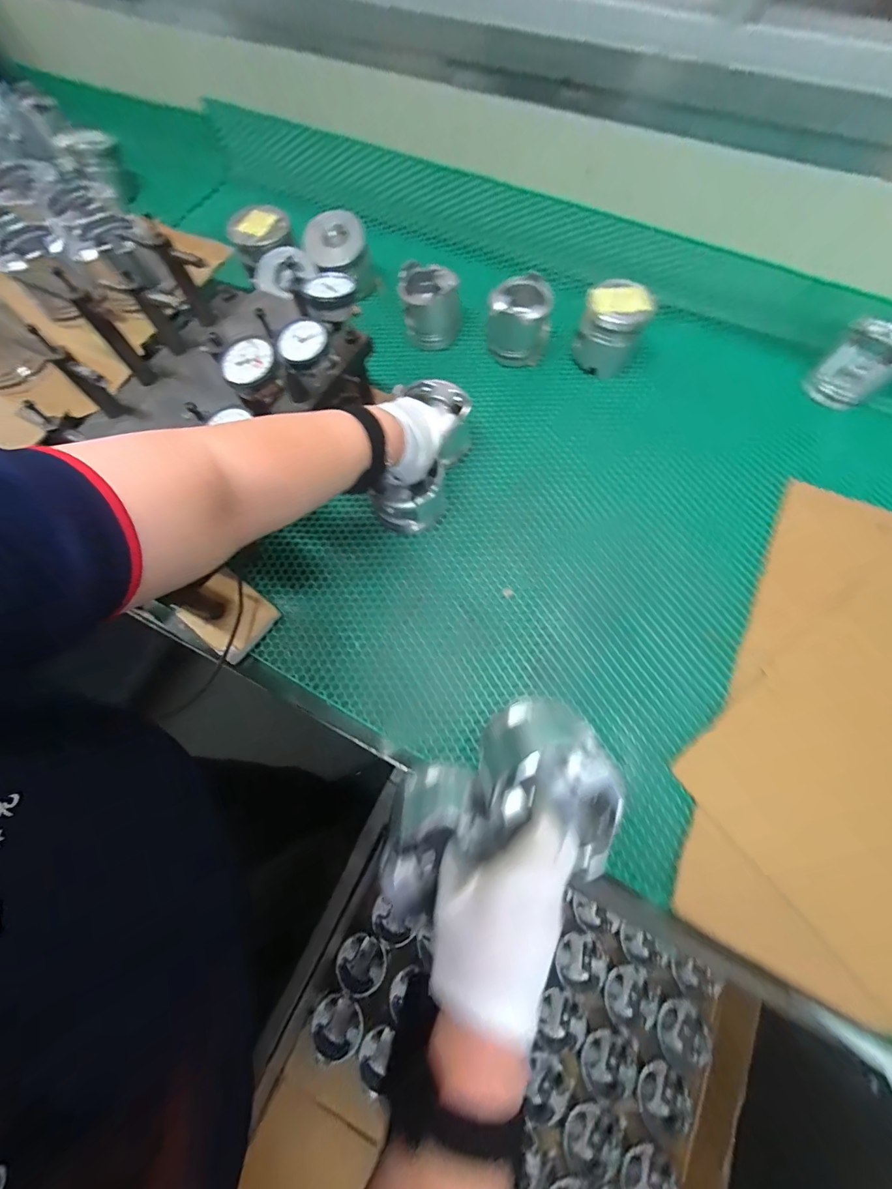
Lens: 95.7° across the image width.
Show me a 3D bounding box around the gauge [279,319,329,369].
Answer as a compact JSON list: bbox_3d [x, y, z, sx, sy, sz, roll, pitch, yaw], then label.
[{"bbox_3d":[-0.148,-0.261,0.417,0.050,0.017,0.050,-23,73,-7],"label":"gauge"}]

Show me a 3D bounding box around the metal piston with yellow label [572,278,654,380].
[{"bbox_3d":[0.250,-0.406,0.621,0.100,0.095,0.089,27,72,11],"label":"metal piston with yellow label"}]

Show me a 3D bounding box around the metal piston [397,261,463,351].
[{"bbox_3d":[-0.029,-0.461,0.657,0.099,0.090,0.092,-8,69,-1],"label":"metal piston"}]

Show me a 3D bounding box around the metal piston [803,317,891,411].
[{"bbox_3d":[0.614,-0.337,0.600,0.089,0.088,0.070,40,74,16],"label":"metal piston"}]

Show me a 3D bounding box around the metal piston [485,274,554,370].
[{"bbox_3d":[0.113,-0.433,0.648,0.097,0.093,0.091,3,69,3],"label":"metal piston"}]

